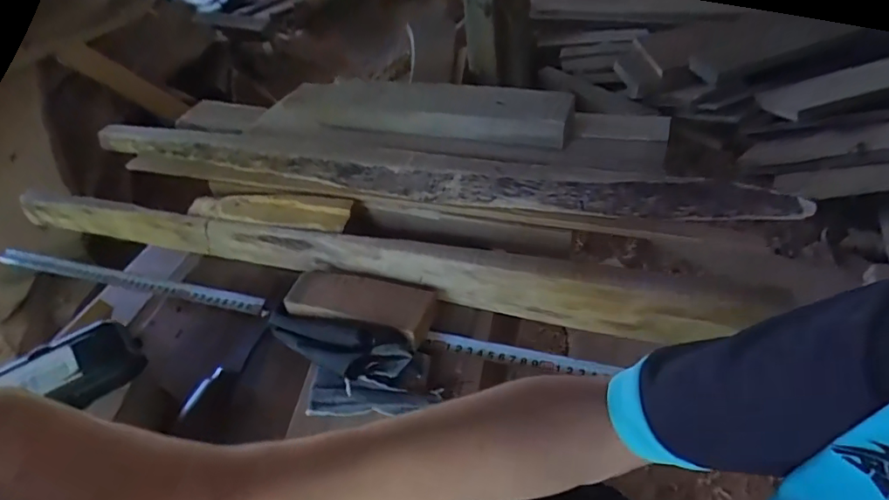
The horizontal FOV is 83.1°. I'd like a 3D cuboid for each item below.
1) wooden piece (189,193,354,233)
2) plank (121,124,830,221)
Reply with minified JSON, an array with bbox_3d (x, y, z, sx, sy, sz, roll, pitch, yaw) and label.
[{"bbox_3d":[-0.200,-0.048,0.572,0.200,0.015,0.047,7,44,15],"label":"wooden piece"},{"bbox_3d":[-0.075,-0.093,0.568,0.814,0.035,0.055,11,45,18],"label":"plank"}]

